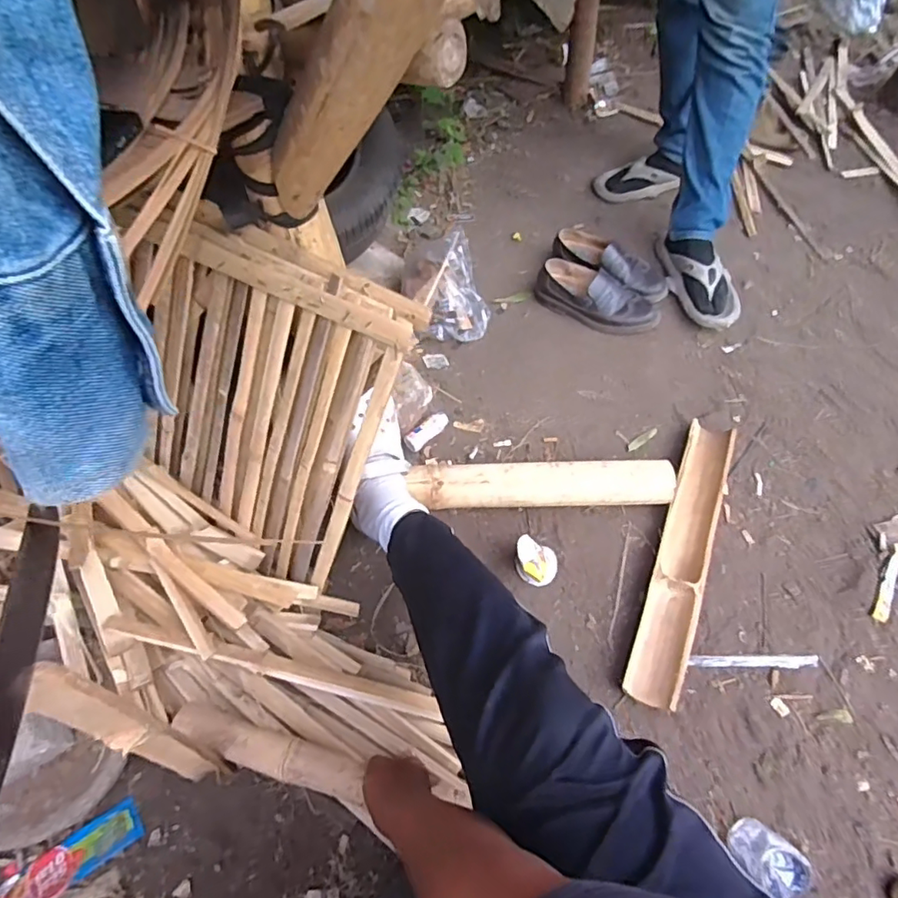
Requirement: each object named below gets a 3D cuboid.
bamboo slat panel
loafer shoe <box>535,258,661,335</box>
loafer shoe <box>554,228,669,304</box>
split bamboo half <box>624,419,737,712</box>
[{"bbox_3d":[-0.301,-0.077,0.812,0.443,0.456,0.046,29,25,13],"label":"bamboo slat panel"},{"bbox_3d":[0.320,-0.330,1.209,0.271,0.074,0.092,25,57,20],"label":"loafer shoe"},{"bbox_3d":[0.359,-0.406,1.240,0.265,0.082,0.100,26,58,21],"label":"loafer shoe"},{"bbox_3d":[0.395,0.161,0.926,0.088,0.047,0.517,19,56,16],"label":"split bamboo half"}]

